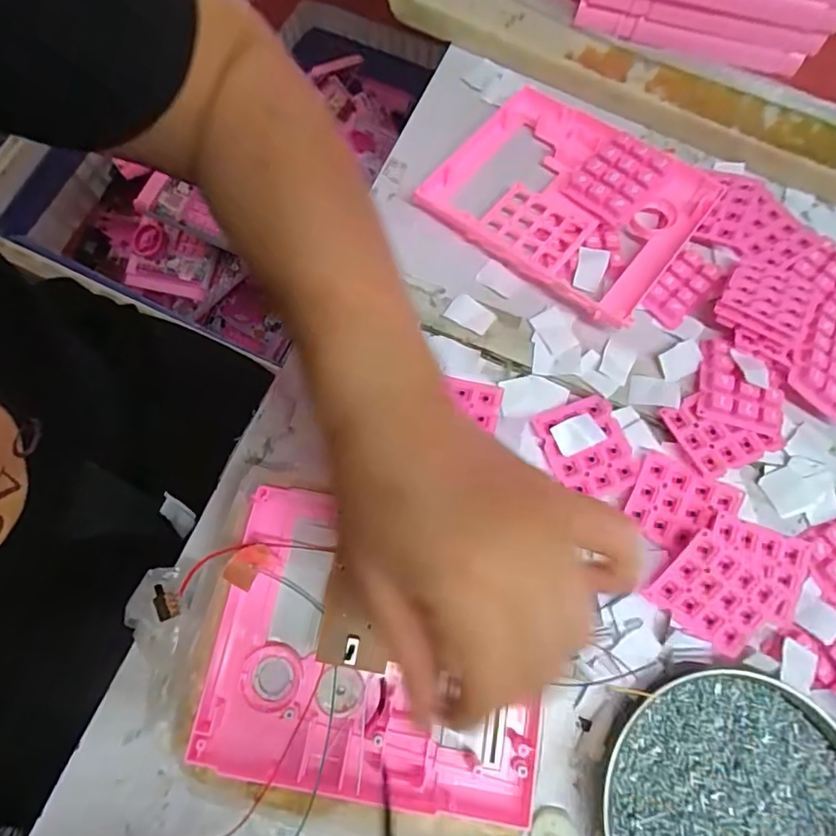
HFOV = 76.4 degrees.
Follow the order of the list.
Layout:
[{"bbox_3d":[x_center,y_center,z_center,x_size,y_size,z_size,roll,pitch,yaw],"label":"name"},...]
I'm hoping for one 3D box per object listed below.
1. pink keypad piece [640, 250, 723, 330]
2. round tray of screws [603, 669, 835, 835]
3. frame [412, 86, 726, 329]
[{"bbox_3d":[0.173,-0.087,0.347,0.033,0.008,0.056,41,78,10],"label":"pink keypad piece"},{"bbox_3d":[0.164,0.204,0.268,0.126,0.015,0.135,31,76,8],"label":"round tray of screws"},{"bbox_3d":[0.100,-0.148,0.357,0.159,0.025,0.130,38,77,10],"label":"frame"}]

